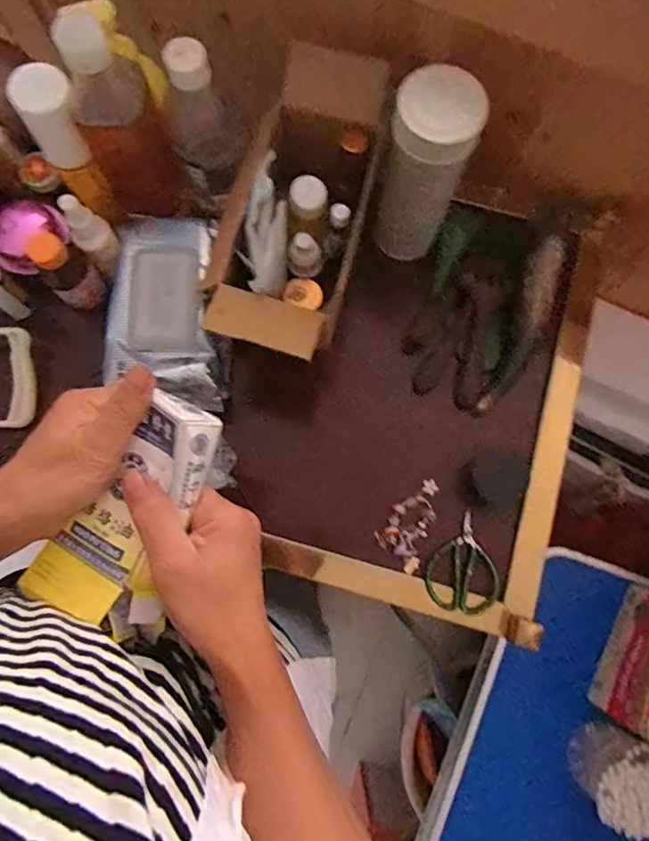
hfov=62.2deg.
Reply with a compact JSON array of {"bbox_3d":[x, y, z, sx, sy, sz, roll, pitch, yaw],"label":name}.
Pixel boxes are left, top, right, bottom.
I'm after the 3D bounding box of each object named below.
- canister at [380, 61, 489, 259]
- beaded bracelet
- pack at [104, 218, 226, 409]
[{"bbox_3d":[0.084,-0.207,0.475,0.068,0.188,0.062,18,79,3],"label":"canister"},{"bbox_3d":[0.080,0.095,0.515,0.046,0.014,0.090,23,79,4],"label":"beaded bracelet"},{"bbox_3d":[-0.151,-0.105,0.502,0.101,0.034,0.184,-4,78,-2],"label":"pack"}]

